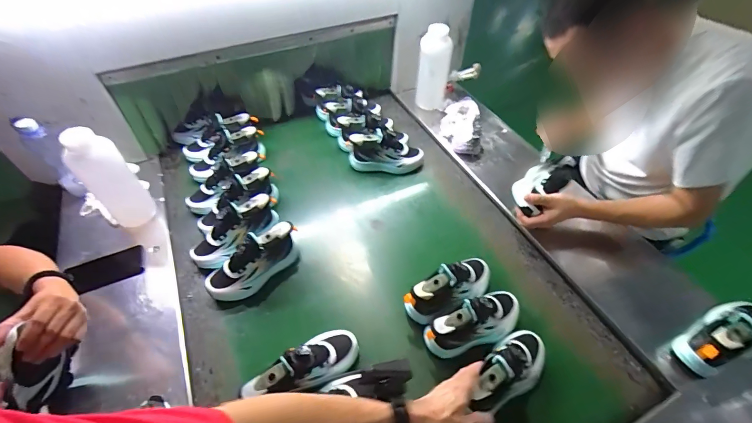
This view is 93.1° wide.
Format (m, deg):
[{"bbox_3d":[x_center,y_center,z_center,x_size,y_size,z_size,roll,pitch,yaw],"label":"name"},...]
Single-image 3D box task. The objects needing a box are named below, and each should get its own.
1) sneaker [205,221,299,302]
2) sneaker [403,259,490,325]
[{"bbox_3d":[-0.267,0.107,0.775,0.214,0.115,0.079,-26,54,-21],"label":"sneaker"},{"bbox_3d":[0.161,0.159,0.743,0.212,0.107,0.083,-27,54,-22],"label":"sneaker"}]

